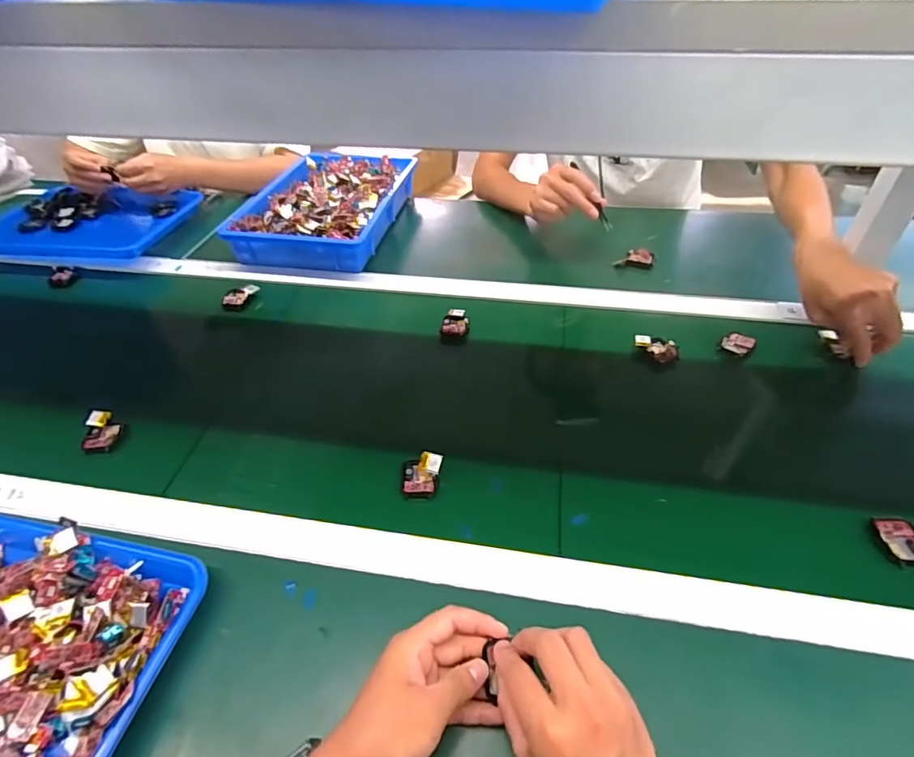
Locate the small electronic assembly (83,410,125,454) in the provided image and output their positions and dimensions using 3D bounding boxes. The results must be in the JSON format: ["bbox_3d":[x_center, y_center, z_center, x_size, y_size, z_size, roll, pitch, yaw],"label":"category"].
[{"bbox_3d":[-0.412,0.060,0.588,0.032,0.018,0.057,-13,45,-12],"label":"small electronic assembly"}]

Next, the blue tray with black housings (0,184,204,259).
[{"bbox_3d":[-0.686,-0.296,0.942,0.345,0.044,0.247,8,45,9],"label":"blue tray with black housings"}]

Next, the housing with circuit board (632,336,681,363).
[{"bbox_3d":[0.265,-0.042,0.669,0.032,0.011,0.056,-33,53,-29],"label":"housing with circuit board"}]

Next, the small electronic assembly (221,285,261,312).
[{"bbox_3d":[-0.335,-0.124,0.778,0.035,0.020,0.057,12,46,13],"label":"small electronic assembly"}]

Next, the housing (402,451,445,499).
[{"bbox_3d":[-0.036,0.099,0.526,0.043,0.028,0.042,-2,44,0],"label":"housing"}]

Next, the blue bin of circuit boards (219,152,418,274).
[{"bbox_3d":[-0.230,-0.316,0.925,0.239,0.081,0.352,9,45,10],"label":"blue bin of circuit boards"}]

